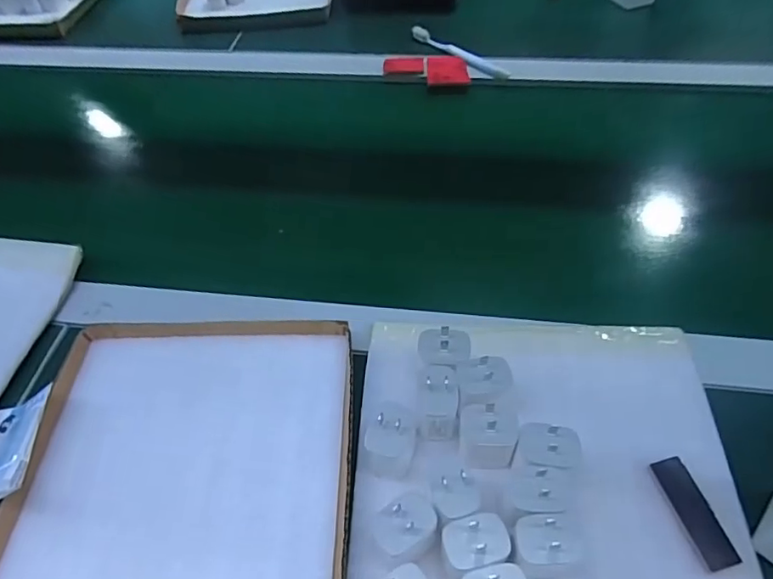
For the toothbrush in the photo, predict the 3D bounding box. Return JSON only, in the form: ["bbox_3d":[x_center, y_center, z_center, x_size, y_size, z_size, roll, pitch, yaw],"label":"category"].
[{"bbox_3d":[0.103,-0.340,0.768,0.021,0.015,0.178,-35,57,-21],"label":"toothbrush"}]

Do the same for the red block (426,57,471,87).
[{"bbox_3d":[0.086,-0.309,0.753,0.057,0.006,0.068,0,52,4],"label":"red block"}]

